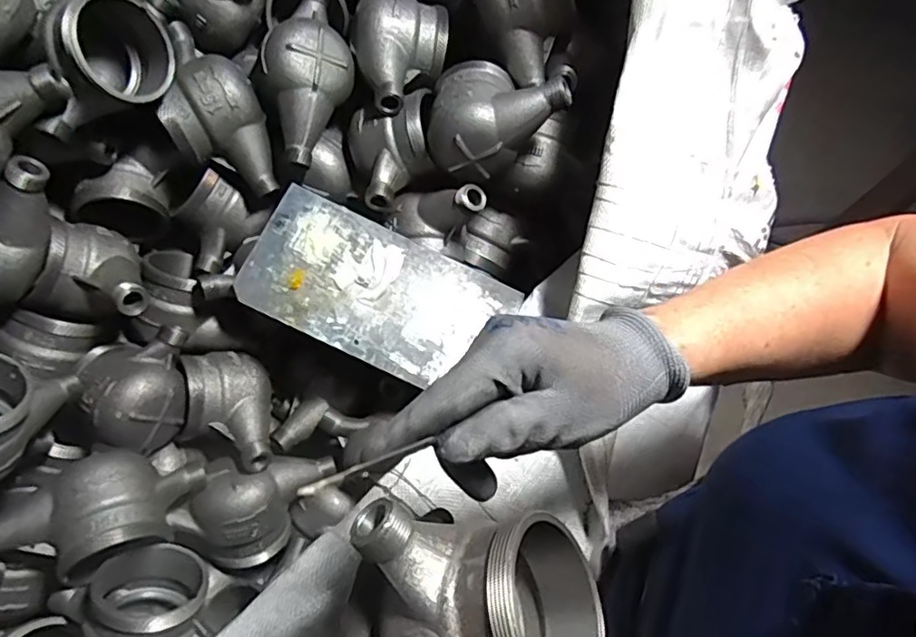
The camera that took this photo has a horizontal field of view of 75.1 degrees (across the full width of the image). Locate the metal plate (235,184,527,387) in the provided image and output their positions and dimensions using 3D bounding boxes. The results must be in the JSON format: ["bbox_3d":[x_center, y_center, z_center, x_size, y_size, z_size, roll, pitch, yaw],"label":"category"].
[{"bbox_3d":[-0.075,-0.024,0.541,0.224,0.005,0.120,26,75,-1],"label":"metal plate"}]

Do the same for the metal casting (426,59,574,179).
[{"bbox_3d":[0.034,-0.179,0.530,0.119,0.067,0.093,11,68,3],"label":"metal casting"}]

